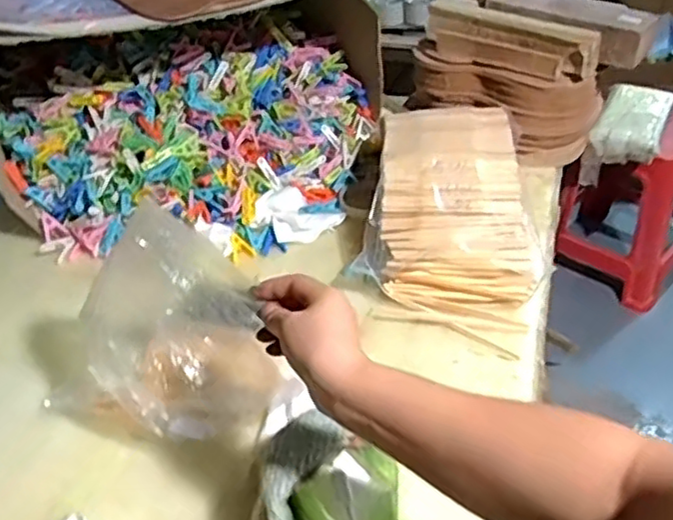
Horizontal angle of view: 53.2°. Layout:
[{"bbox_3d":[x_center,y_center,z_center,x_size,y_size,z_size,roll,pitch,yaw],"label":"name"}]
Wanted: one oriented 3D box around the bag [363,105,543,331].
[{"bbox_3d":[0.160,-0.077,0.924,0.220,0.115,0.361,3,40,10],"label":"bag"}]

